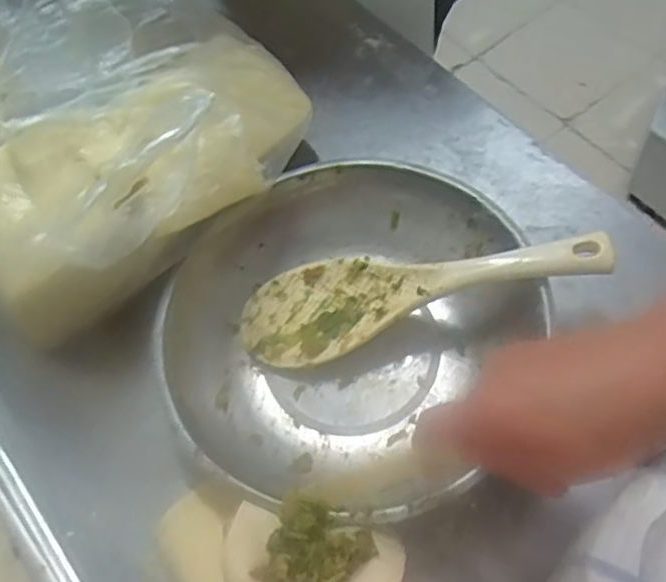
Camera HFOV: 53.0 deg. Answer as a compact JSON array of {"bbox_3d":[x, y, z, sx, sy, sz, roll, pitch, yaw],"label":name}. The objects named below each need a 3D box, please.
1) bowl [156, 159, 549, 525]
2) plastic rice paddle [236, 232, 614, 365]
[{"bbox_3d":[0.008,0.021,0.451,0.220,0.059,0.241,-1,63,3],"label":"bowl"},{"bbox_3d":[0.054,0.000,0.451,0.249,0.022,0.072,-12,61,19],"label":"plastic rice paddle"}]

